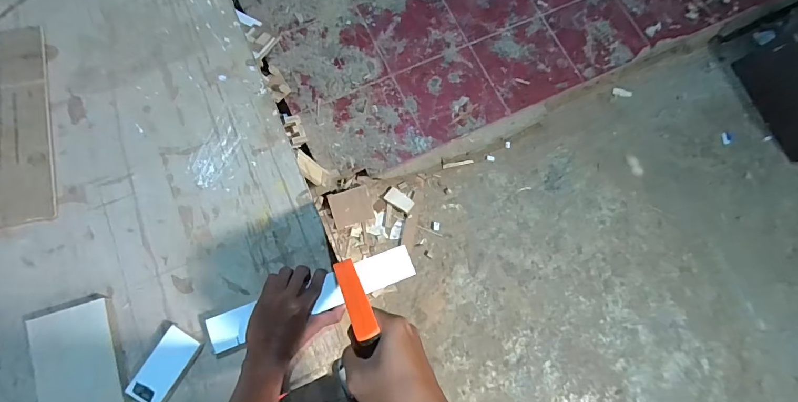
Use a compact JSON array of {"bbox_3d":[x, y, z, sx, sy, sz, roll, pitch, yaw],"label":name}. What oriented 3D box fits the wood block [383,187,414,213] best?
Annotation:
[{"bbox_3d":[0.001,0.000,1.306,0.099,0.021,0.051,31,77,4],"label":"wood block"}]

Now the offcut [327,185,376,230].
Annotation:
[{"bbox_3d":[-0.157,0.020,1.273,0.132,0.010,0.116,-17,101,-12],"label":"offcut"}]

